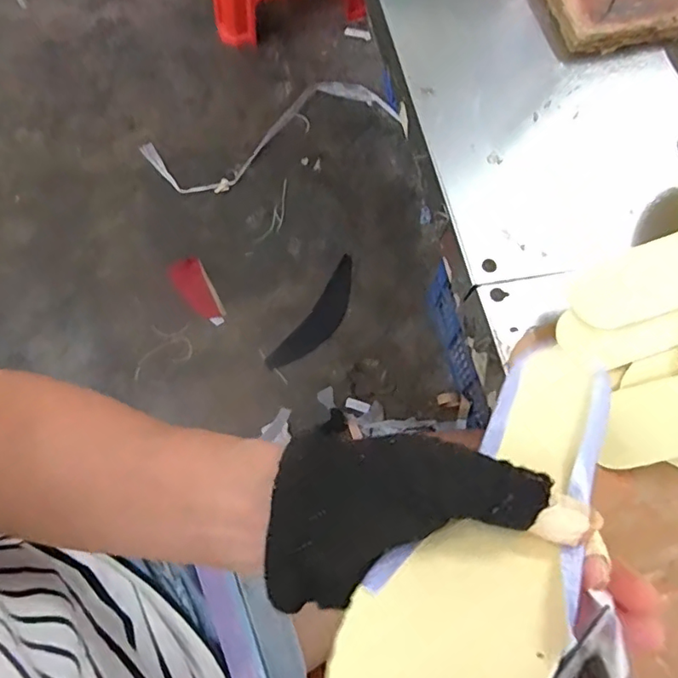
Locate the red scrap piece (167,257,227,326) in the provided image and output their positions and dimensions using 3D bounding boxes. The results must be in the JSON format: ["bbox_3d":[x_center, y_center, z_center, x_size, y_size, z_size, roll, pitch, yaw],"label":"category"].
[{"bbox_3d":[-0.301,-0.098,1.145,0.071,0.005,0.169,-27,72,-11],"label":"red scrap piece"}]

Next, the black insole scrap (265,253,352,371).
[{"bbox_3d":[-0.037,-0.045,1.138,0.078,0.009,0.288,33,72,10],"label":"black insole scrap"}]

